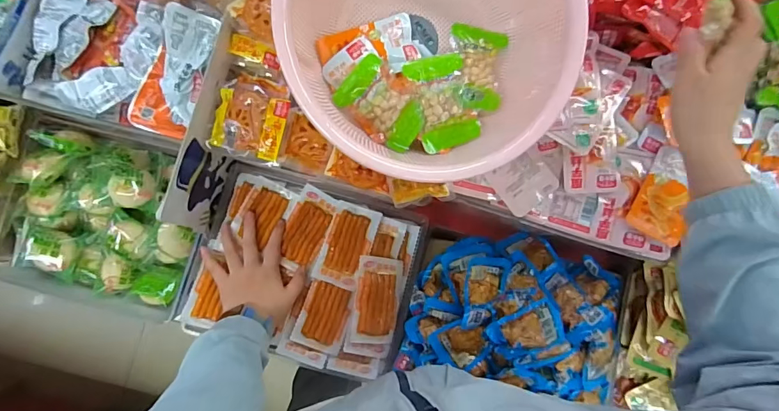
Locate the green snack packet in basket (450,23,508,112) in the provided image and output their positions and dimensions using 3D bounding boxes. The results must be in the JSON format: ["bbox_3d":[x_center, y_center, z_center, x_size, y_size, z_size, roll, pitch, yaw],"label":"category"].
[{"bbox_3d":[0.108,-0.173,0.542,0.069,0.022,0.104,8,82,0],"label":"green snack packet in basket"}]

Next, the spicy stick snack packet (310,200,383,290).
[{"bbox_3d":[-0.061,0.057,0.636,0.066,0.009,0.117,19,82,1],"label":"spicy stick snack packet"}]

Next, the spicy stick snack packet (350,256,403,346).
[{"bbox_3d":[-0.015,0.134,0.622,0.068,0.014,0.118,10,79,-22],"label":"spicy stick snack packet"}]

